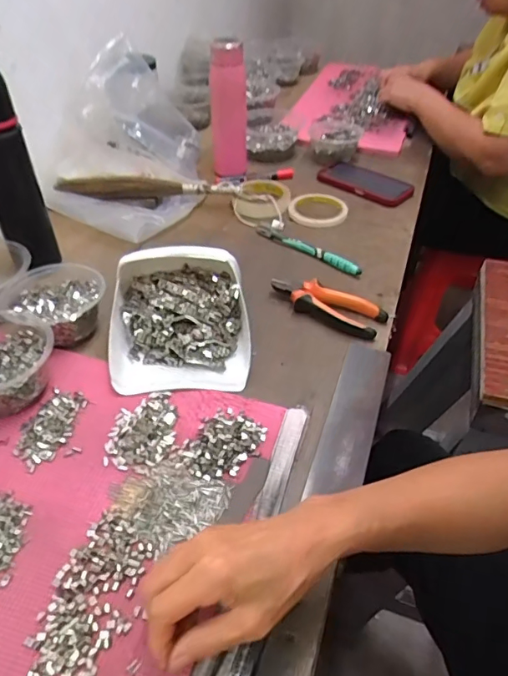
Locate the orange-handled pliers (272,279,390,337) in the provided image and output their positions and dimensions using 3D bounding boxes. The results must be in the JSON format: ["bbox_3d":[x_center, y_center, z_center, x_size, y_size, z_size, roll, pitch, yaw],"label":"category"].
[{"bbox_3d":[0.089,-0.043,0.633,0.149,0.022,0.056,21,47,22],"label":"orange-handled pliers"}]

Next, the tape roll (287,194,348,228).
[{"bbox_3d":[0.111,-0.218,0.841,0.092,0.012,0.104,15,45,17],"label":"tape roll"}]

